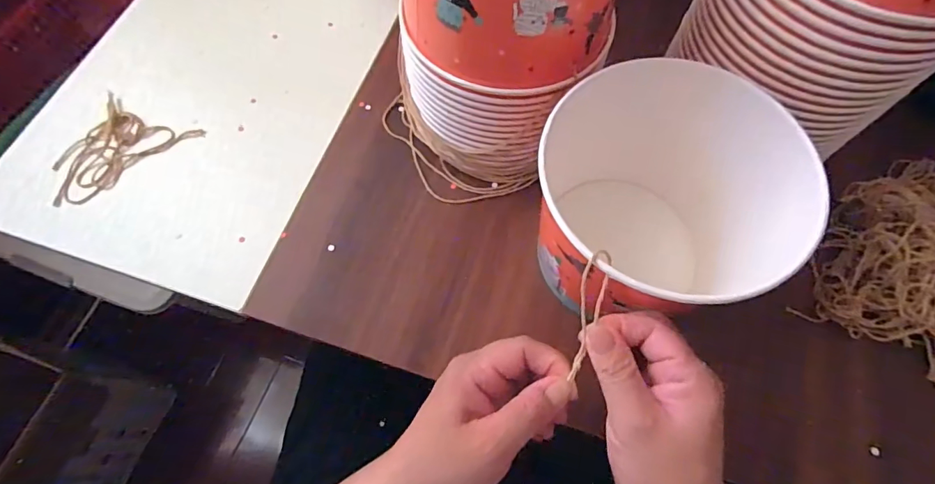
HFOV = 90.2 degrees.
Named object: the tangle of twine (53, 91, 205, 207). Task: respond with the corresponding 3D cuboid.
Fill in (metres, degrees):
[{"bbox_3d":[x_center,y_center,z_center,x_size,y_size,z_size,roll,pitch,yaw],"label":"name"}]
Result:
[{"bbox_3d":[-0.322,-0.079,0.424,0.100,0.010,0.110,24,67,11],"label":"tangle of twine"}]

